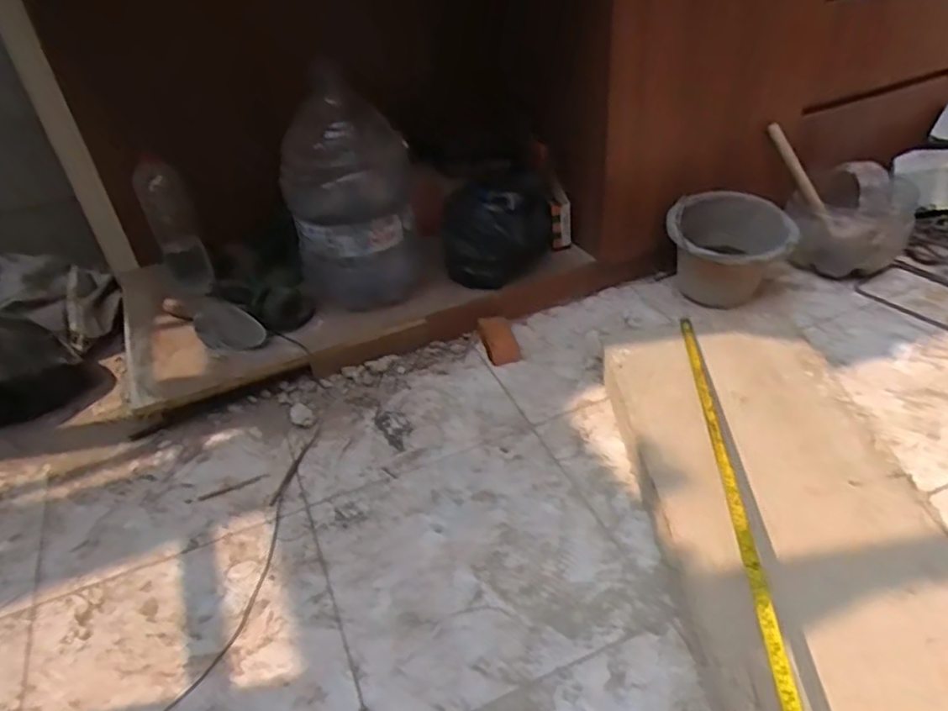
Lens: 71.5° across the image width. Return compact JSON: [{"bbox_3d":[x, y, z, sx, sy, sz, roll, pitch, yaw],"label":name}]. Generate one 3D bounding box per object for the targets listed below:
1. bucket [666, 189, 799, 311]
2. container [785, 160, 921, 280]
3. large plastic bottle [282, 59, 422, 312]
[{"bbox_3d":[0.535,-0.221,1.398,0.245,0.181,0.221,5,39,14],"label":"bucket"},{"bbox_3d":[0.832,-0.308,1.453,0.184,0.220,0.185,-20,40,-17],"label":"container"},{"bbox_3d":[-0.234,-0.291,1.273,0.246,0.405,0.204,-11,38,-5],"label":"large plastic bottle"}]

